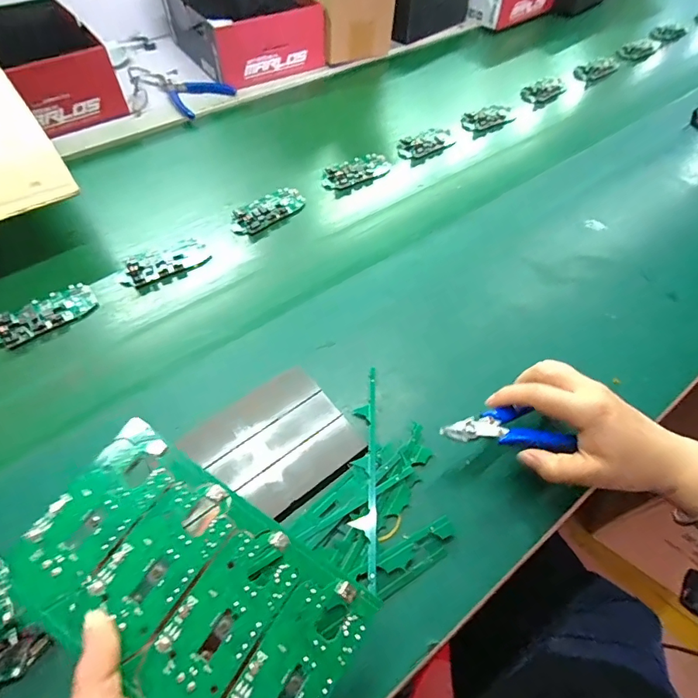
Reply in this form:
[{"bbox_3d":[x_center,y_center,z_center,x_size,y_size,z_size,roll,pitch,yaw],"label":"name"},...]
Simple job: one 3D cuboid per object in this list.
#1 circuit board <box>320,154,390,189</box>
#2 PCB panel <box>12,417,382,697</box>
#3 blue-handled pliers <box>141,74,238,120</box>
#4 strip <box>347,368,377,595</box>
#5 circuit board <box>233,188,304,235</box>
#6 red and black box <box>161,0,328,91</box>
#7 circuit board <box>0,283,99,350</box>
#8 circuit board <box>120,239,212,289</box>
[{"bbox_3d":[0.009,-0.246,0.615,0.097,0.017,0.045,-28,61,-20],"label":"circuit board"},{"bbox_3d":[-0.088,0.135,0.254,0.186,0.004,0.104,33,63,9],"label":"PCB panel"},{"bbox_3d":[-0.262,-0.420,0.716,0.143,0.015,0.098,36,61,20],"label":"blue-handled pliers"},{"bbox_3d":[0.013,0.092,0.363,0.019,0.010,0.182,3,56,-1],"label":"strip"},{"bbox_3d":[-0.101,-0.174,0.559,0.100,0.014,0.048,-37,65,-24],"label":"circuit board"},{"bbox_3d":[-0.185,-0.567,0.766,0.192,0.098,0.265,-27,61,-20],"label":"red and black box"},{"bbox_3d":[-0.311,-0.036,0.455,0.099,0.012,0.045,-35,64,-23],"label":"circuit board"},{"bbox_3d":[-0.206,-0.098,0.502,0.094,0.014,0.043,-32,63,-22],"label":"circuit board"}]

